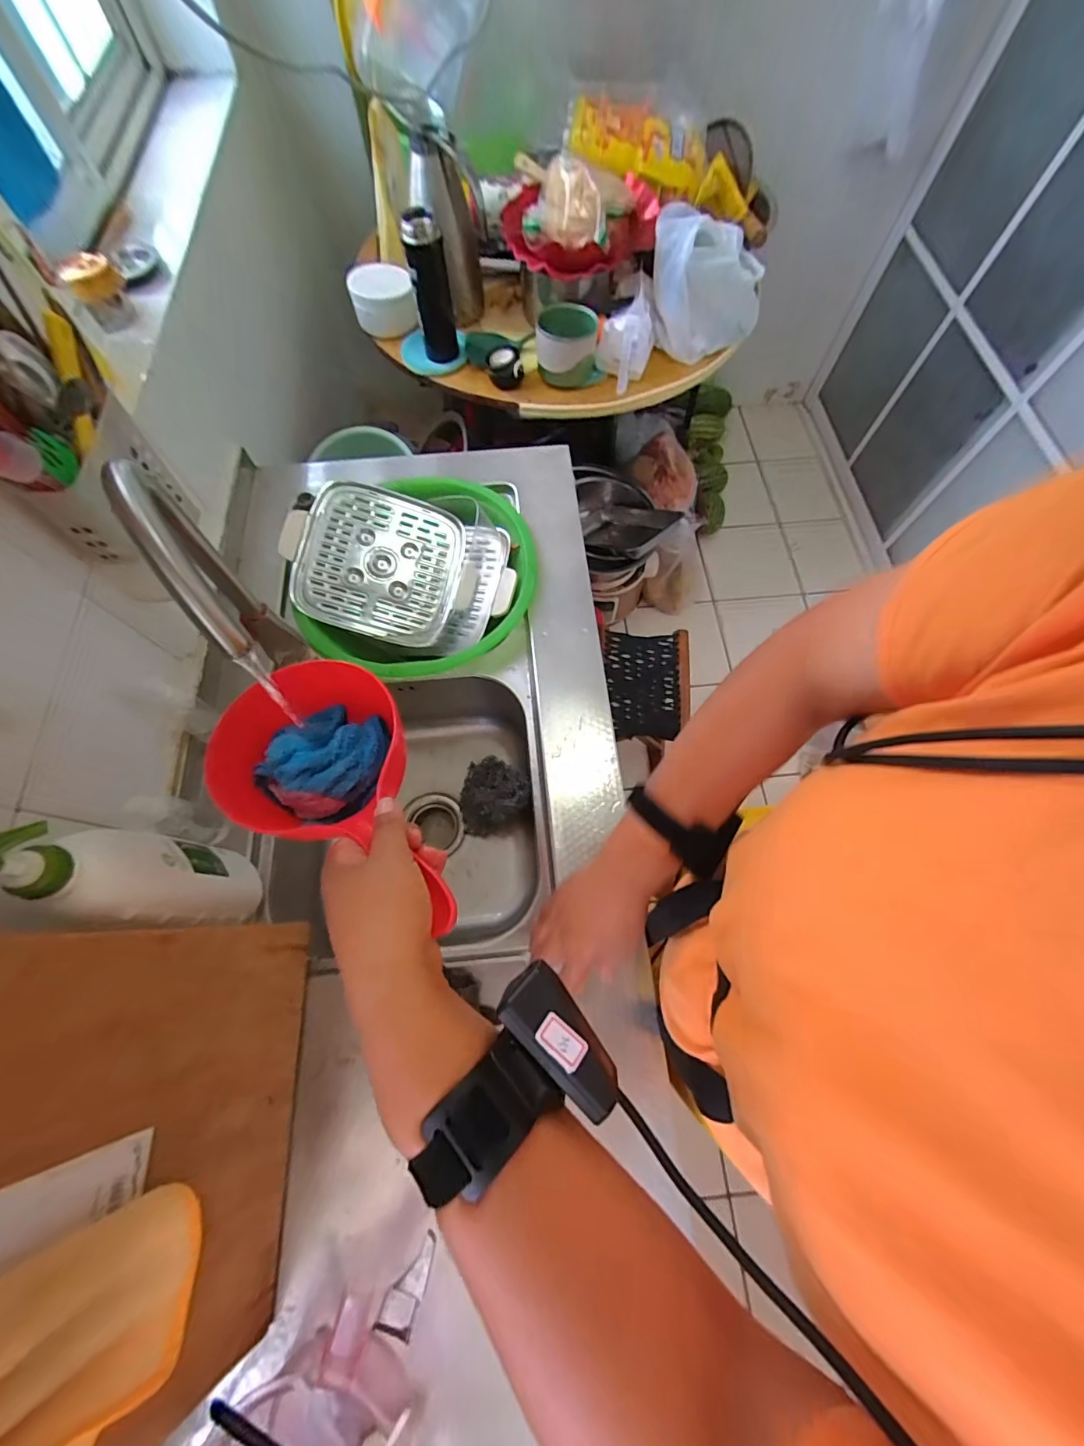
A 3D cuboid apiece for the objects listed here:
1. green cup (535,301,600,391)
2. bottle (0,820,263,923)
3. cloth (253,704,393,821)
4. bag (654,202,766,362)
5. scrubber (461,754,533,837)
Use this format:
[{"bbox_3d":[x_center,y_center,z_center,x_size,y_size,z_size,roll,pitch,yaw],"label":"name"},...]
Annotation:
[{"bbox_3d":[0.044,-0.636,0.817,0.096,0.081,0.103,5,69,2],"label":"green cup"},{"bbox_3d":[-0.343,0.130,0.418,0.059,0.258,0.067,7,69,3],"label":"bottle"},{"bbox_3d":[-0.184,0.030,0.419,0.081,0.051,0.103,30,71,11],"label":"cloth"},{"bbox_3d":[0.274,-0.703,0.786,0.182,0.161,0.089,-4,69,-2],"label":"bag"},{"bbox_3d":[-0.075,0.107,0.753,0.110,0.081,0.111,0,69,0],"label":"scrubber"}]

